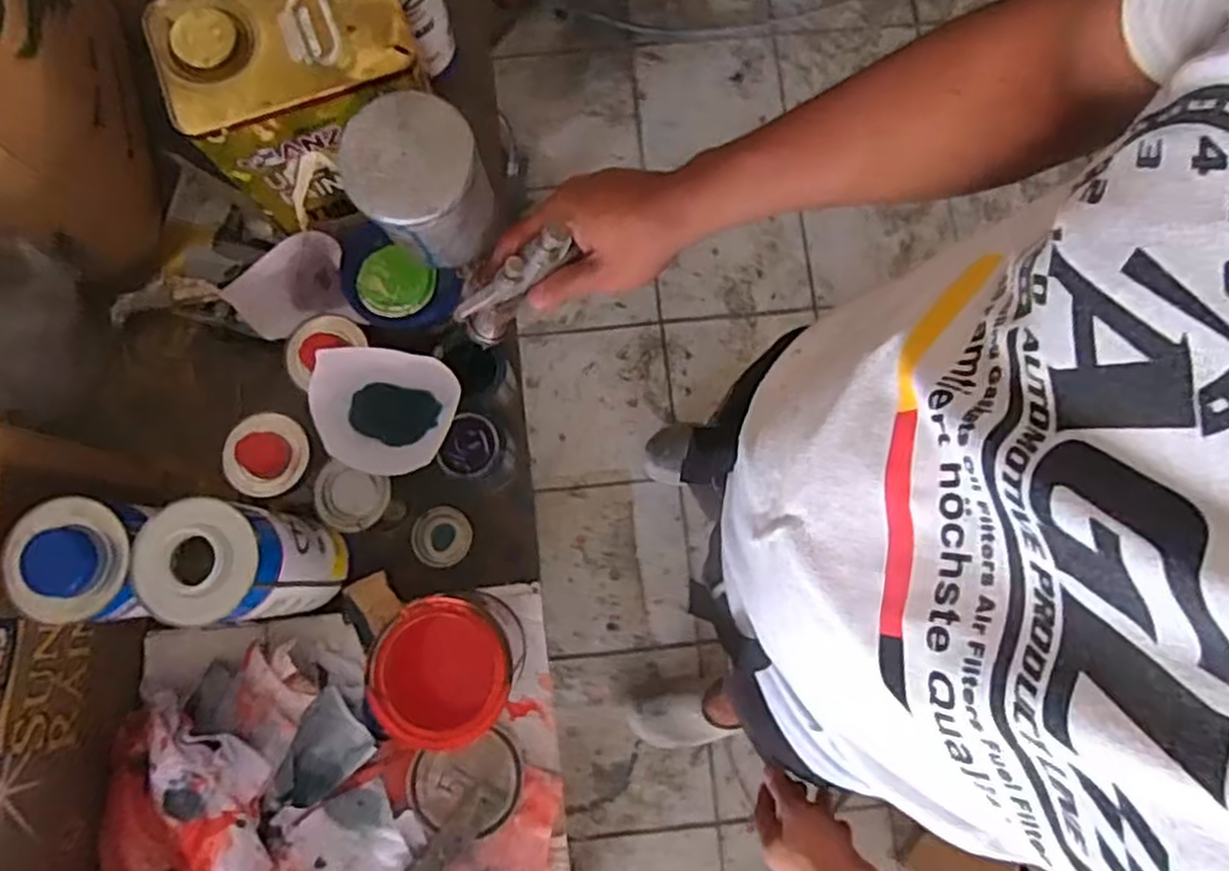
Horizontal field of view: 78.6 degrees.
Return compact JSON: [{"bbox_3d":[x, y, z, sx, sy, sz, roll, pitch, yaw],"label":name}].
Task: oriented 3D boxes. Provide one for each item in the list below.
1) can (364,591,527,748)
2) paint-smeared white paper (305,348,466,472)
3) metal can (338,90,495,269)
[{"bbox_3d":[-0.127,0.182,0.601,0.099,0.125,0.103,0,80,-1],"label":"can"},{"bbox_3d":[-0.195,-0.018,0.631,0.125,0.068,0.094,10,80,1],"label":"paint-smeared white paper"},{"bbox_3d":[-0.119,-0.153,0.465,0.074,0.081,0.071,0,80,-1],"label":"metal can"}]

